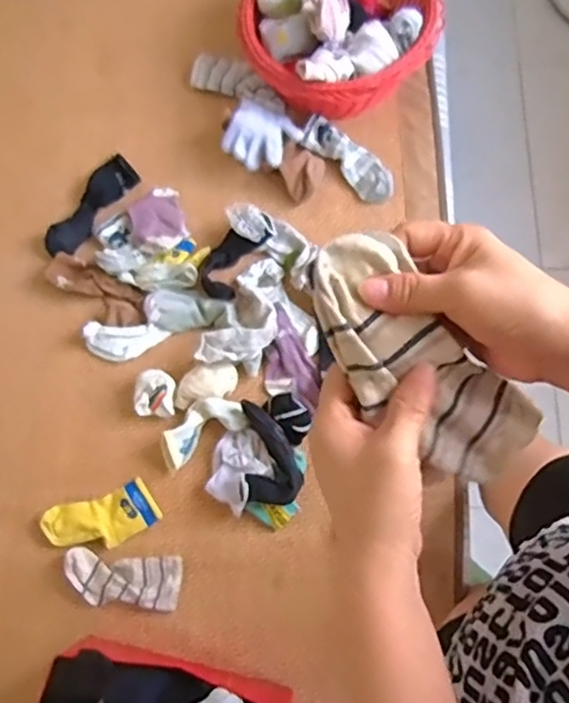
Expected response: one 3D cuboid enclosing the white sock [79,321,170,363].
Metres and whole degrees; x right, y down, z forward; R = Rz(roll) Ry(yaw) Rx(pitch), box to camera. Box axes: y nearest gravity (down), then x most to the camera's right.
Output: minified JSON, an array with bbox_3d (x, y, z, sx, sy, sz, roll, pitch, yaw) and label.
[{"bbox_3d":[-0.230,-0.013,0.882,0.118,0.017,0.051,4,77,5],"label":"white sock"}]

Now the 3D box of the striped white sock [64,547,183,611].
[{"bbox_3d":[-0.212,0.298,0.803,0.152,0.011,0.064,4,77,5],"label":"striped white sock"}]

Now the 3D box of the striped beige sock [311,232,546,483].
[{"bbox_3d":[0.079,0.006,0.357,0.165,0.026,0.072,46,78,-9],"label":"striped beige sock"}]

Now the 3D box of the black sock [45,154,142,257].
[{"bbox_3d":[-0.295,-0.220,0.932,0.059,0.018,0.179,37,82,12],"label":"black sock"}]

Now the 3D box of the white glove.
[{"bbox_3d":[-0.034,-0.312,0.901,0.104,0.054,0.097,29,80,10],"label":"white glove"}]

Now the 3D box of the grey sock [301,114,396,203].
[{"bbox_3d":[0.095,-0.281,0.902,0.164,0.023,0.053,42,83,12],"label":"grey sock"}]

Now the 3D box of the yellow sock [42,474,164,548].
[{"bbox_3d":[-0.247,0.228,0.833,0.151,0.016,0.071,-20,76,-1],"label":"yellow sock"}]

